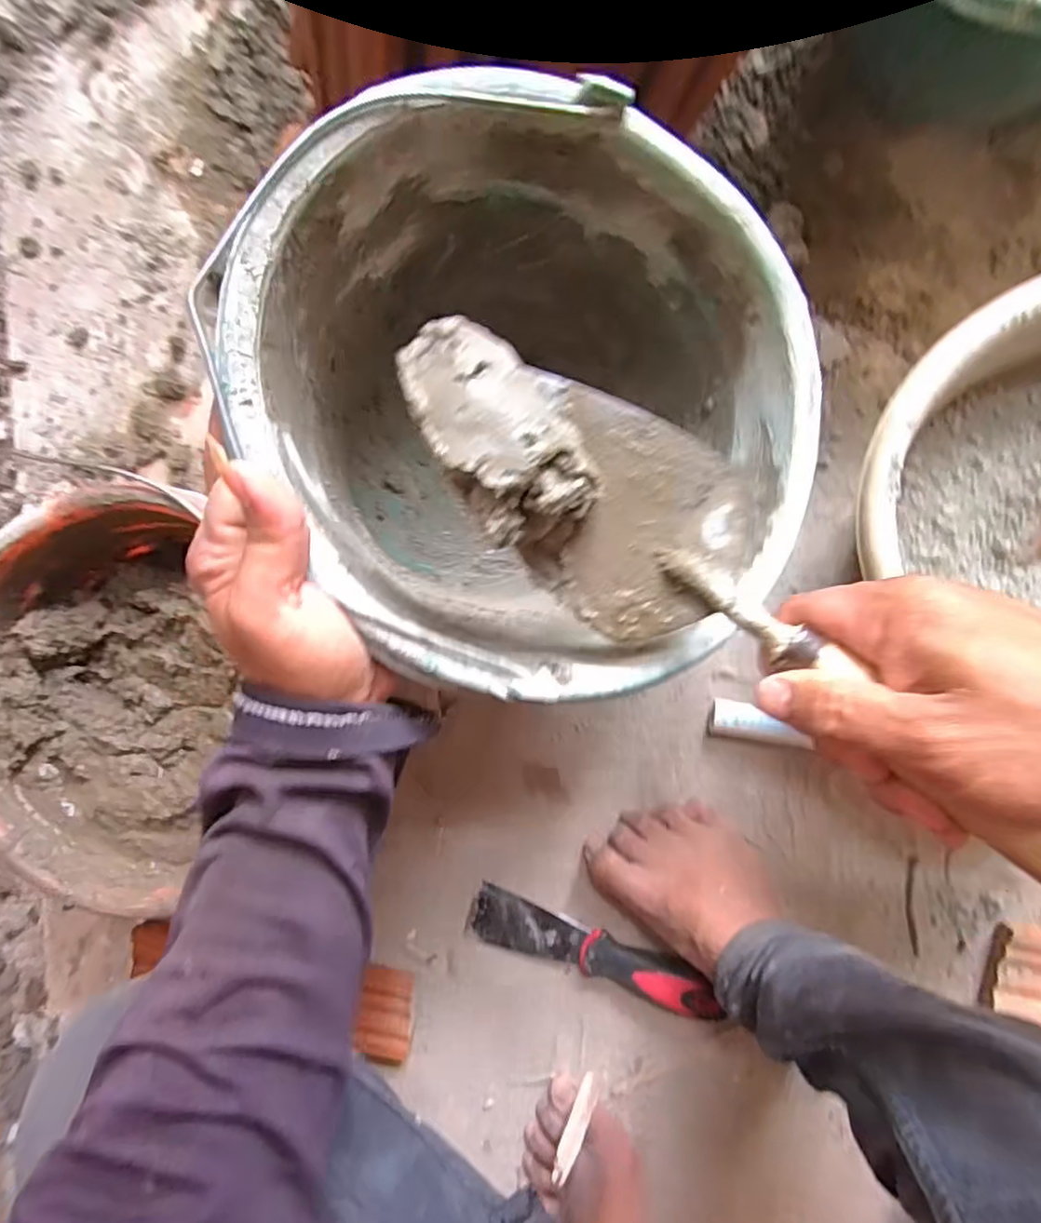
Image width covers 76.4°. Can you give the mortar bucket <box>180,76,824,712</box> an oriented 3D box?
[{"bbox_3d":[-0.012,-0.092,0.369,0.266,0.216,0.266,2,85,-20],"label":"mortar bucket"}]

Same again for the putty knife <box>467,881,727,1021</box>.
[{"bbox_3d":[0.052,0.261,0.498,0.188,0.028,0.045,16,95,6],"label":"putty knife"}]

